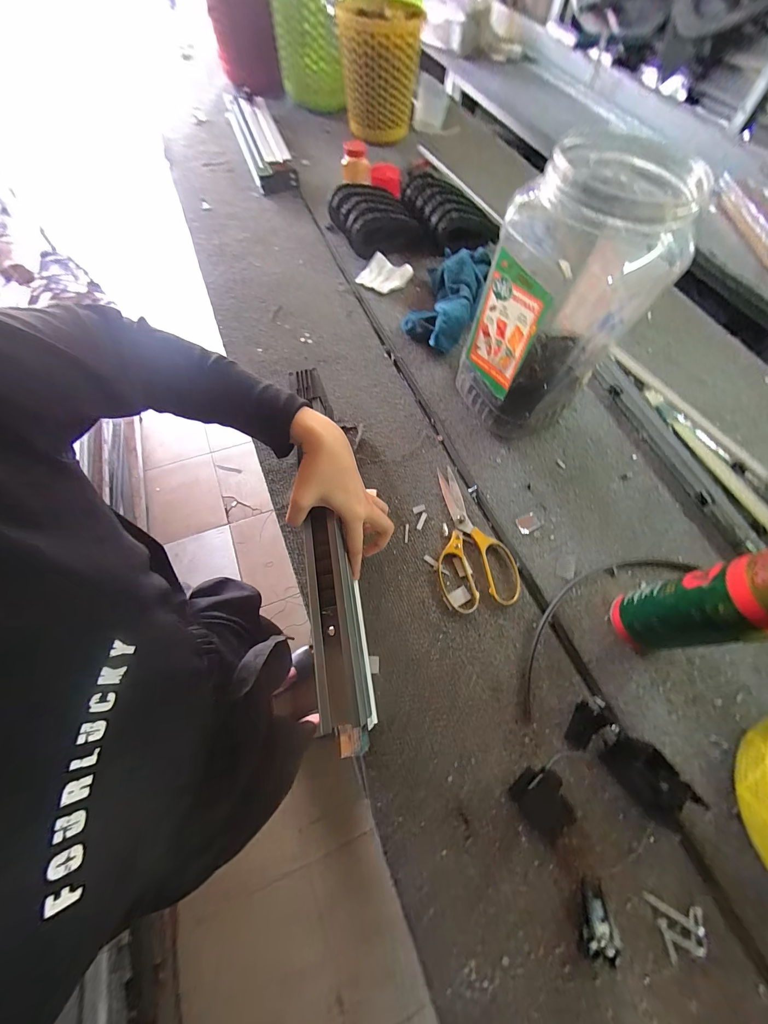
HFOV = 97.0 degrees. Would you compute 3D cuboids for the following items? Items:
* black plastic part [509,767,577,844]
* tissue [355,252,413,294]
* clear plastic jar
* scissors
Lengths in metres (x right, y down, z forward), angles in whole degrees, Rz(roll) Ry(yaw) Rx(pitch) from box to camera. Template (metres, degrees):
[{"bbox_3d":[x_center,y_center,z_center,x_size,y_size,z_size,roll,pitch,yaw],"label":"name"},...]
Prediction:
[{"bbox_3d":[0.150,0.269,0.316,0.045,0.033,0.039,-36,71,-18],"label":"black plastic part"},{"bbox_3d":[0.002,-0.453,0.650,0.084,0.020,0.081,27,66,9],"label":"tissue"},{"bbox_3d":[0.215,-0.236,0.426,0.167,0.260,0.142,-28,69,-15],"label":"clear plastic jar"},{"bbox_3d":[0.108,0.027,0.438,0.095,0.008,0.189,-8,65,-7],"label":"scissors"}]

